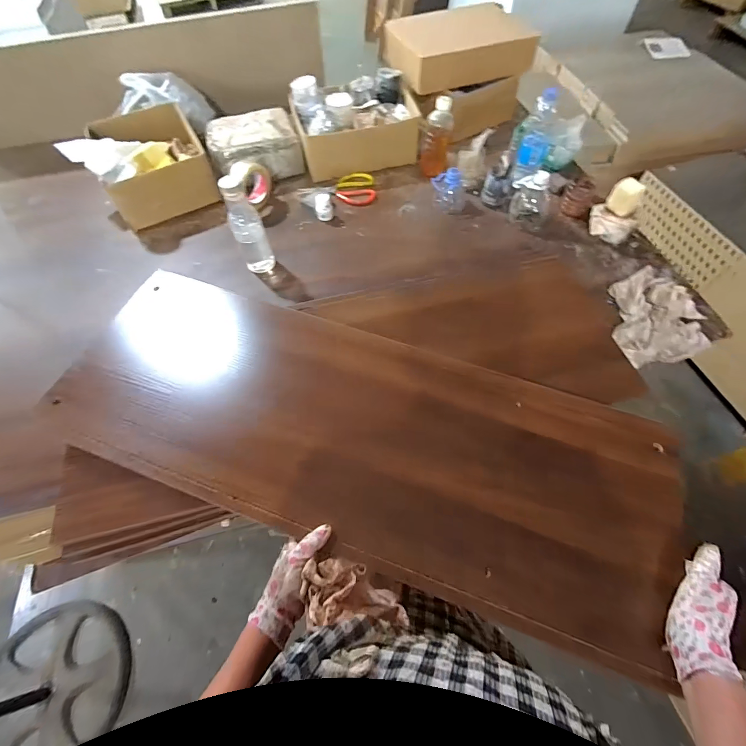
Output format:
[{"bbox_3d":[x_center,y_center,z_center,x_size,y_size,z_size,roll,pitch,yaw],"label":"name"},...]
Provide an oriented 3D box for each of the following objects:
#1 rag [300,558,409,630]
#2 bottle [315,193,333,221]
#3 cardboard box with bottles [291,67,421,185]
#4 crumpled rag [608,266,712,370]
[{"bbox_3d":[-0.023,0.270,0.427,0.125,0.047,0.070,16,61,0],"label":"rag"},{"bbox_3d":[-0.127,-0.425,0.921,0.044,0.052,0.038,-13,60,-5],"label":"bottle"},{"bbox_3d":[-0.052,-0.713,1.025,0.337,0.159,0.215,-9,60,-2],"label":"cardboard box with bottles"},{"bbox_3d":[0.604,-0.127,0.754,0.177,0.039,0.255,13,61,10],"label":"crumpled rag"}]

